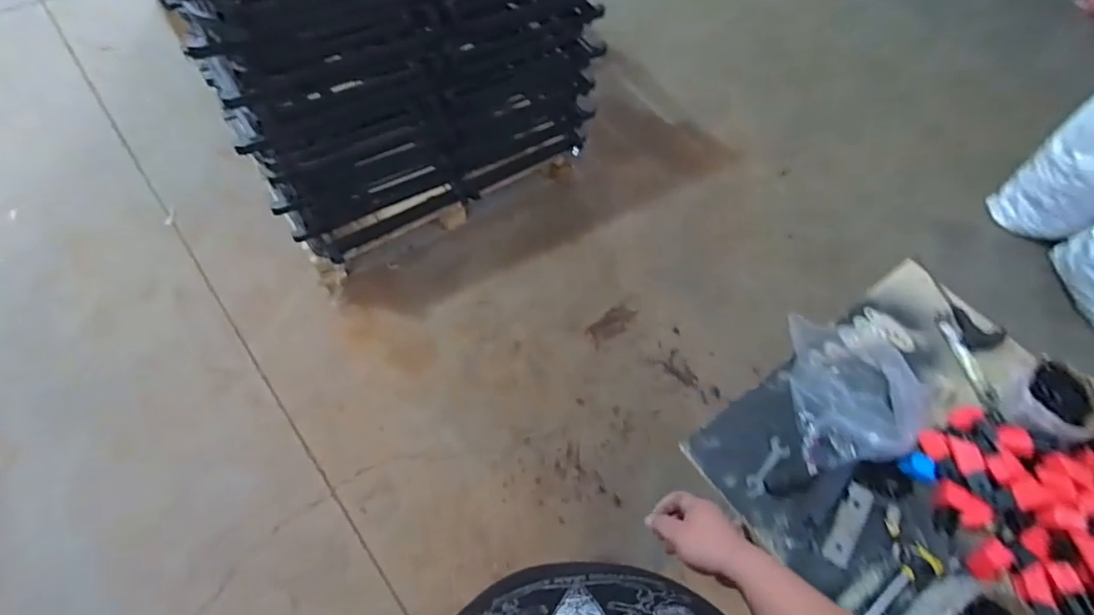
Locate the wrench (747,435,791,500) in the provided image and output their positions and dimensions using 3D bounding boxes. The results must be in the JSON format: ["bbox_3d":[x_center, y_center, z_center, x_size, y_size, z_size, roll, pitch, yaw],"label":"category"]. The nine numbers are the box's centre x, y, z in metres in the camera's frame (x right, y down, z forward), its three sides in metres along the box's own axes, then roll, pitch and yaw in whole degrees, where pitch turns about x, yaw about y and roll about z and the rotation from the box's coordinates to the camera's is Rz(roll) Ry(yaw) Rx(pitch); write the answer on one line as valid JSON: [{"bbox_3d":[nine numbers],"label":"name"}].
[{"bbox_3d":[0.323,0.236,0.819,0.030,0.007,0.105,27,53,30],"label":"wrench"}]

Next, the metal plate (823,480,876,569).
[{"bbox_3d":[0.421,0.301,0.776,0.032,0.005,0.116,32,62,16],"label":"metal plate"}]

